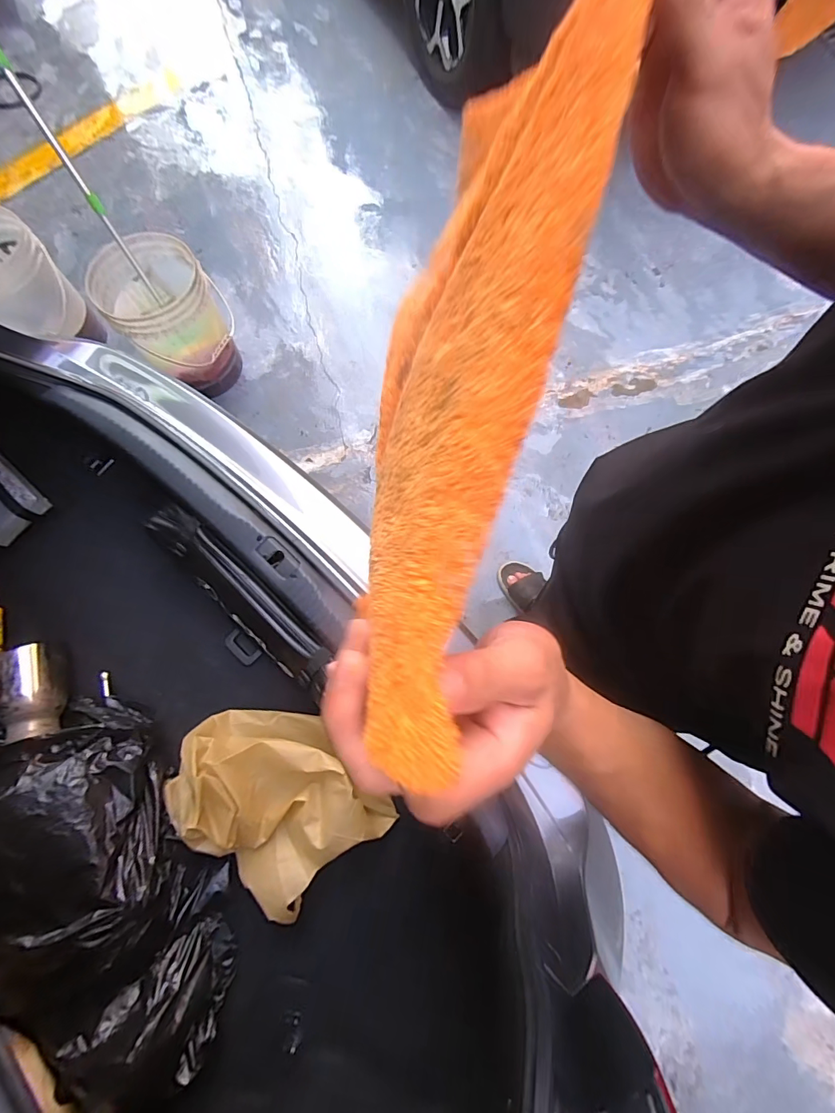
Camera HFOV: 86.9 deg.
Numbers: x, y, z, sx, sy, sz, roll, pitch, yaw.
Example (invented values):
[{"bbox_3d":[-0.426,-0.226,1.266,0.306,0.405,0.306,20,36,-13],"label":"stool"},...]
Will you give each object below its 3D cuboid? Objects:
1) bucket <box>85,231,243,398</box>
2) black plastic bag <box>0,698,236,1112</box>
[{"bbox_3d":[-0.738,-0.721,1.348,0.320,0.336,0.307,44,79,10],"label":"bucket"},{"bbox_3d":[-0.471,0.485,0.632,0.285,0.197,0.549,-33,78,-8],"label":"black plastic bag"}]

